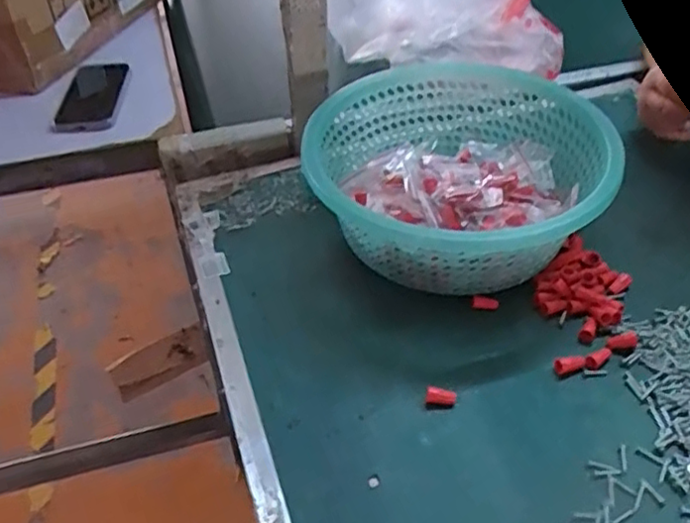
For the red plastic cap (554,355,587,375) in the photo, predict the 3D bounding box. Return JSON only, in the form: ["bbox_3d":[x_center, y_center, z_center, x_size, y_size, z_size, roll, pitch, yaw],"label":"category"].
[{"bbox_3d":[0.179,0.083,0.514,0.024,0.013,0.012,-11,44,-9],"label":"red plastic cap"}]

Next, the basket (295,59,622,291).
[{"bbox_3d":[0.116,-0.083,0.627,0.265,0.108,0.281,-1,43,1],"label":"basket"}]

